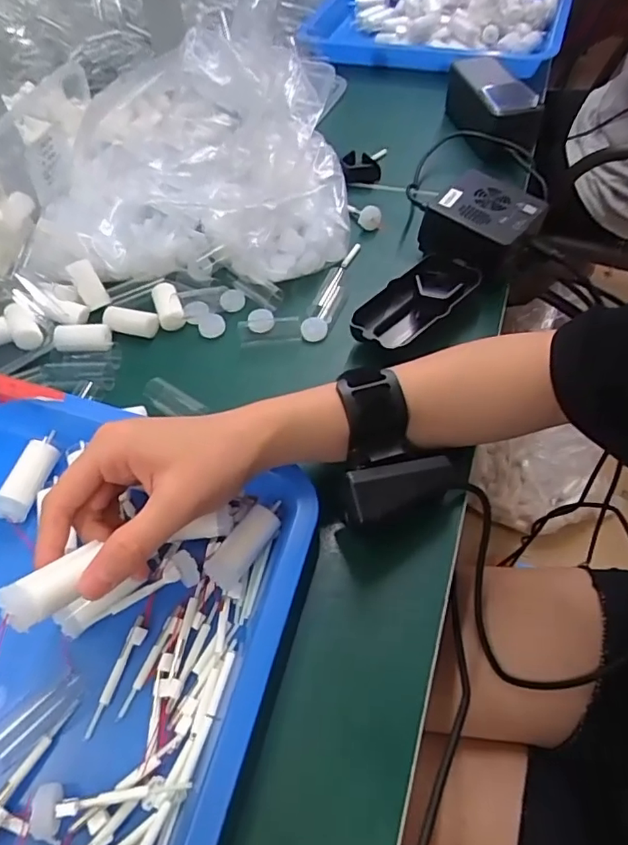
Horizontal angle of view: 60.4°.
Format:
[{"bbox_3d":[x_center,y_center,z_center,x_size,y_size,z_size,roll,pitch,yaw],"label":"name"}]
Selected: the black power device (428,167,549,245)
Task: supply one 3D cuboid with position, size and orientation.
[{"bbox_3d":[0.144,-0.173,0.450,0.077,0.034,0.076,33,63,24],"label":"black power device"}]

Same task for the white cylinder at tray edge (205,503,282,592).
[{"bbox_3d":[-0.040,0.072,0.312,0.020,0.017,0.049,32,62,23],"label":"white cylinder at tray edge"}]

